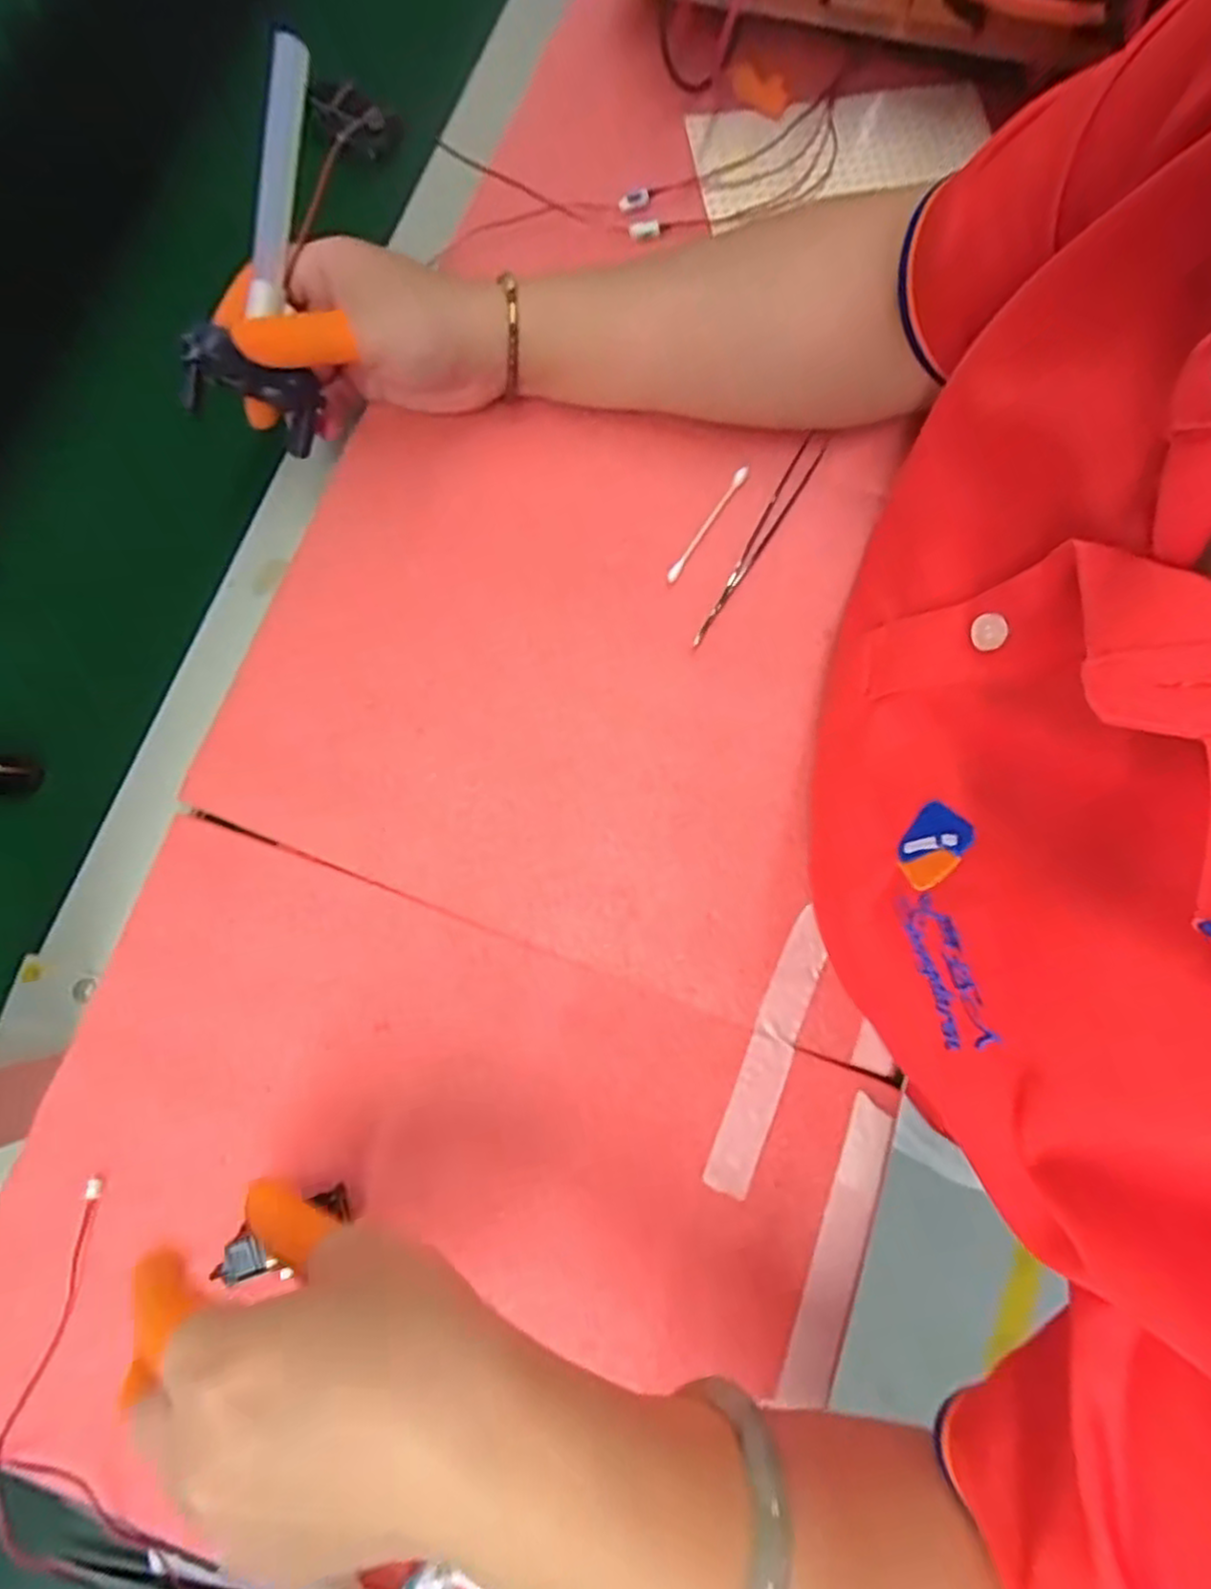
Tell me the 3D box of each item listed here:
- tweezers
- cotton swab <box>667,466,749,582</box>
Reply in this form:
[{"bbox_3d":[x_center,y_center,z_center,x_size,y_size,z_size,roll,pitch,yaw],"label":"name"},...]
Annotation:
[{"bbox_3d":[0.076,-0.127,0.346,0.011,0.007,0.125,31,82,5],"label":"tweezers"},{"bbox_3d":[0.052,-0.137,0.349,0.006,0.005,0.071,34,82,5],"label":"cotton swab"}]

